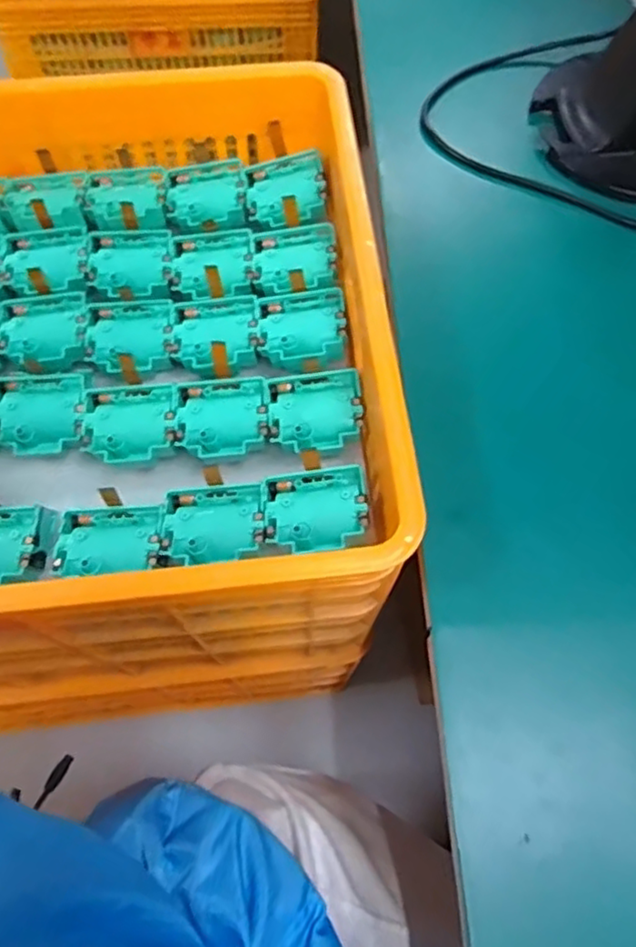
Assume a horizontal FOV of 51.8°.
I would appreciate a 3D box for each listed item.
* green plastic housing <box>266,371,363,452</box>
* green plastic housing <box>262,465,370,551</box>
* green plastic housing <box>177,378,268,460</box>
[{"bbox_3d":[-0.003,-0.050,0.516,0.072,0.013,0.065,-2,66,-1],"label":"green plastic housing"},{"bbox_3d":[-0.003,0.027,0.477,0.073,0.019,0.059,-4,66,-2],"label":"green plastic housing"},{"bbox_3d":[-0.078,-0.046,0.526,0.070,0.016,0.063,-1,66,-1],"label":"green plastic housing"}]

